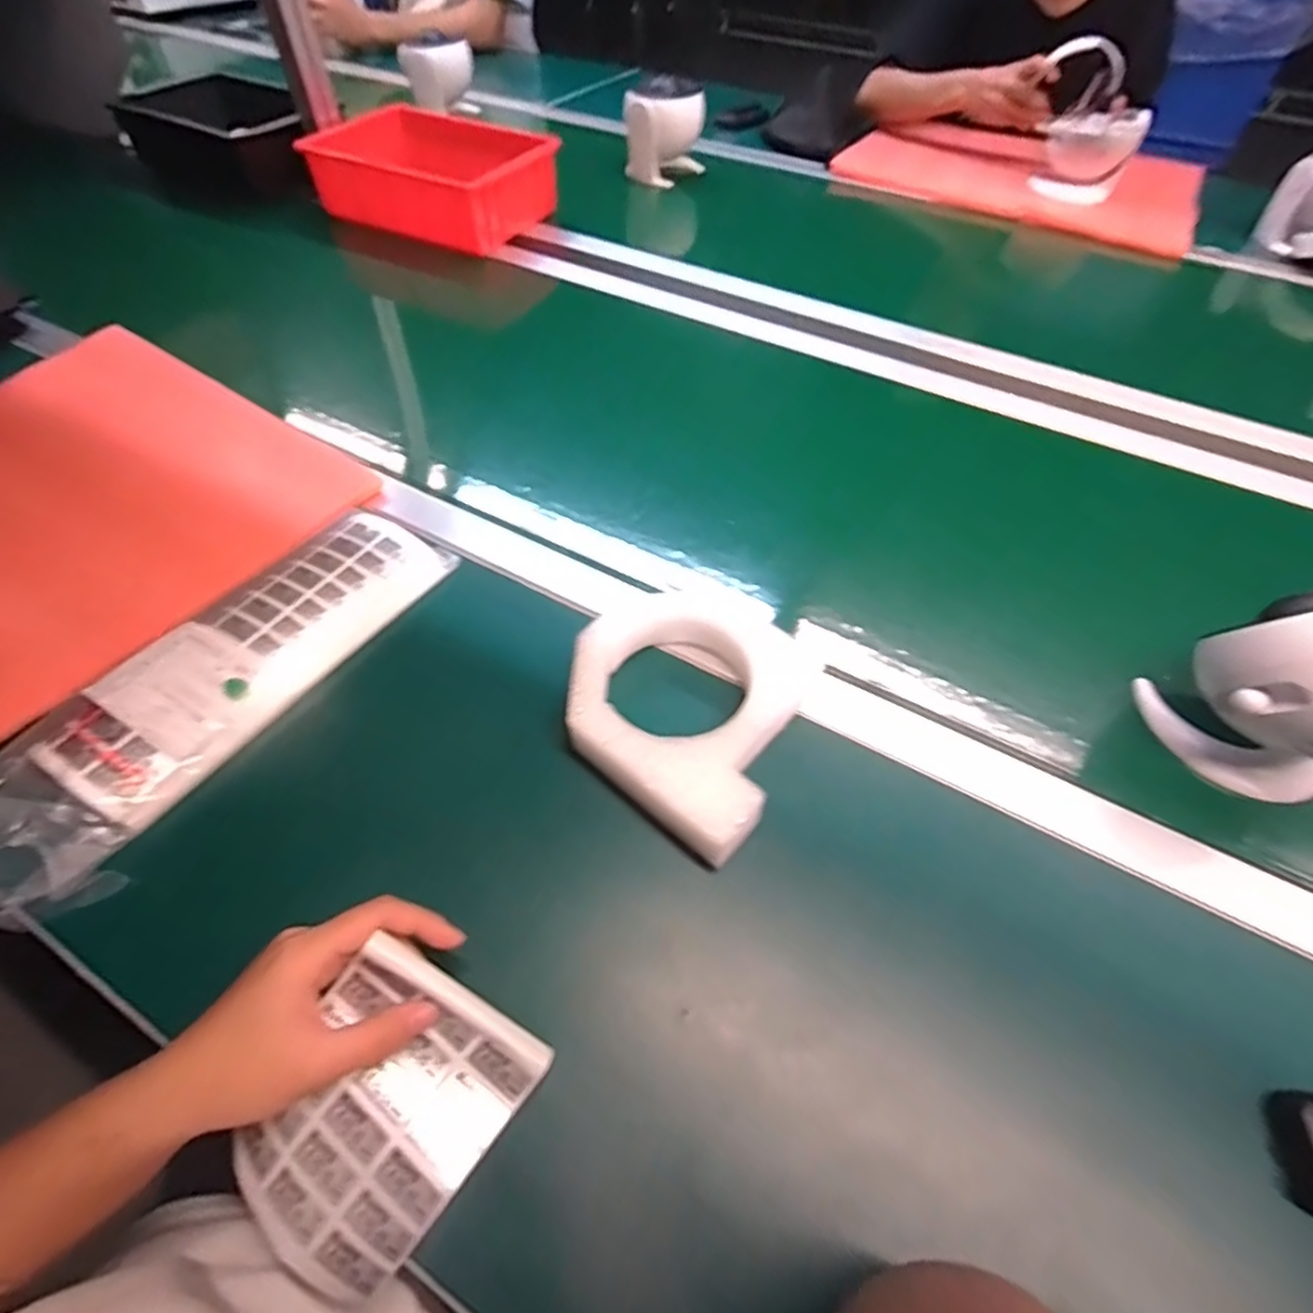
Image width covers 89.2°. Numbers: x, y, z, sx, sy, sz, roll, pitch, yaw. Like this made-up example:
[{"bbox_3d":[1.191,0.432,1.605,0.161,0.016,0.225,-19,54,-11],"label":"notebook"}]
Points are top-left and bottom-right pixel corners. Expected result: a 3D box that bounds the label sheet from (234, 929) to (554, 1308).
[{"bbox_3d":[-0.129,0.210,0.308,0.102,0.024,0.123,33,67,11],"label":"label sheet"}]

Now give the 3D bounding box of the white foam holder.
[{"bbox_3d":[0.017,0.039,0.450,0.164,0.054,0.149,34,59,22],"label":"white foam holder"}]

